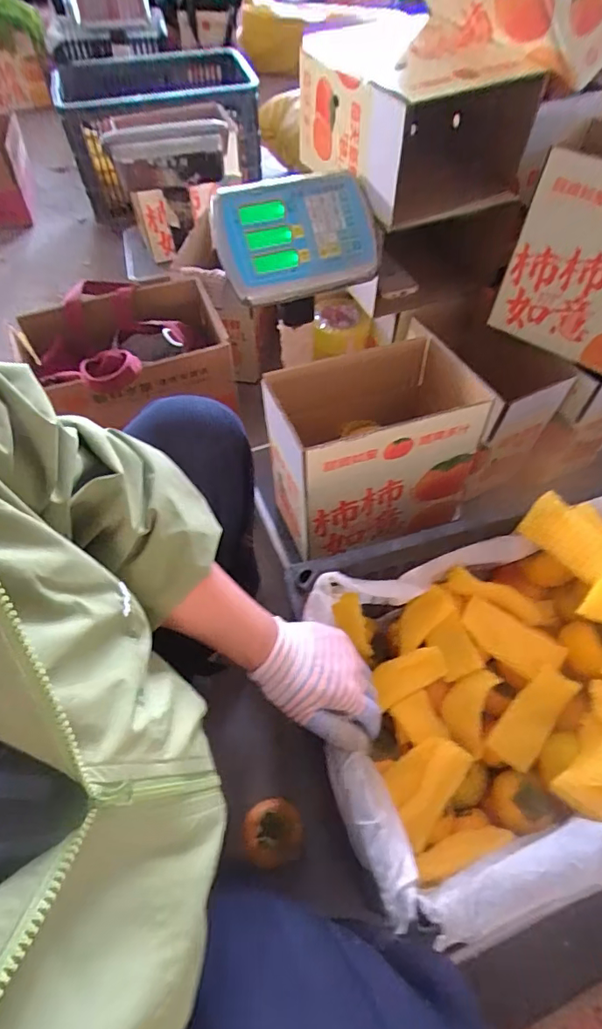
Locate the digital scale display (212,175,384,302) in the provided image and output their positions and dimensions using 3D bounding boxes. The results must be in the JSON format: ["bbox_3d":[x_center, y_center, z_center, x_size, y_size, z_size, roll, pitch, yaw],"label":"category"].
[{"bbox_3d":[0.000,-0.409,0.739,0.244,0.153,0.045,-15,33,-8],"label":"digital scale display"}]

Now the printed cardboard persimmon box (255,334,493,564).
[{"bbox_3d":[0.104,-0.091,0.741,0.281,0.244,0.171,-15,57,-9],"label":"printed cardboard persimmon box"}]

